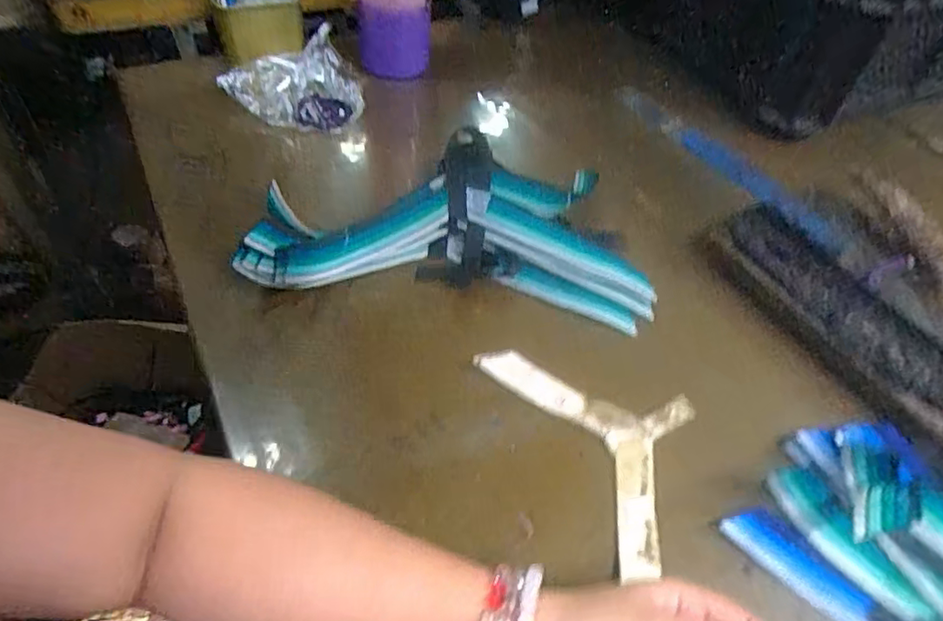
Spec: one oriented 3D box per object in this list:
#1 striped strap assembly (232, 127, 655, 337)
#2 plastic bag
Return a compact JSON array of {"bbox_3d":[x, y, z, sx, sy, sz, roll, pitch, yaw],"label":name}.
[{"bbox_3d":[-0.011,-0.084,0.545,0.346,0.048,0.193,5,50,-2],"label":"striped strap assembly"},{"bbox_3d":[-0.209,-0.273,0.684,0.156,0.086,0.093,15,49,7],"label":"plastic bag"}]

